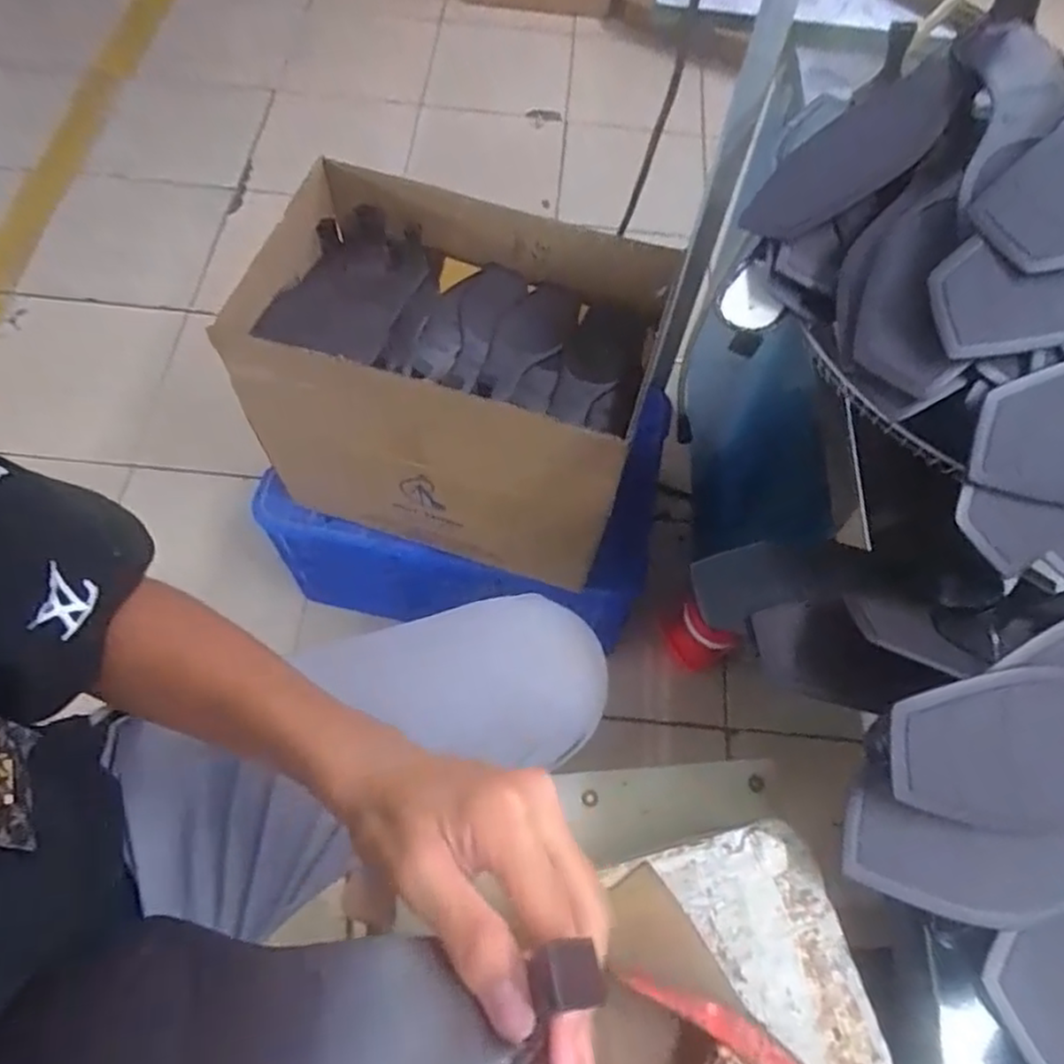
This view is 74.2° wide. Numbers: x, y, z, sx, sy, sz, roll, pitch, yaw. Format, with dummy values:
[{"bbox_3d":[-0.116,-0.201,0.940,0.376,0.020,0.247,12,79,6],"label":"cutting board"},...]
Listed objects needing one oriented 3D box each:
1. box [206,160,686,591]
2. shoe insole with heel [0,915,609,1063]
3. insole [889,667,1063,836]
[{"bbox_3d":[-0.094,-0.186,0.914,0.449,0.333,0.306,16,65,5],"label":"box"},{"bbox_3d":[-0.079,0.162,0.225,0.196,0.042,0.067,-6,65,0],"label":"shoe insole with heel"},{"bbox_3d":[0.280,0.112,0.348,0.219,0.010,0.080,7,99,-8],"label":"insole"}]

